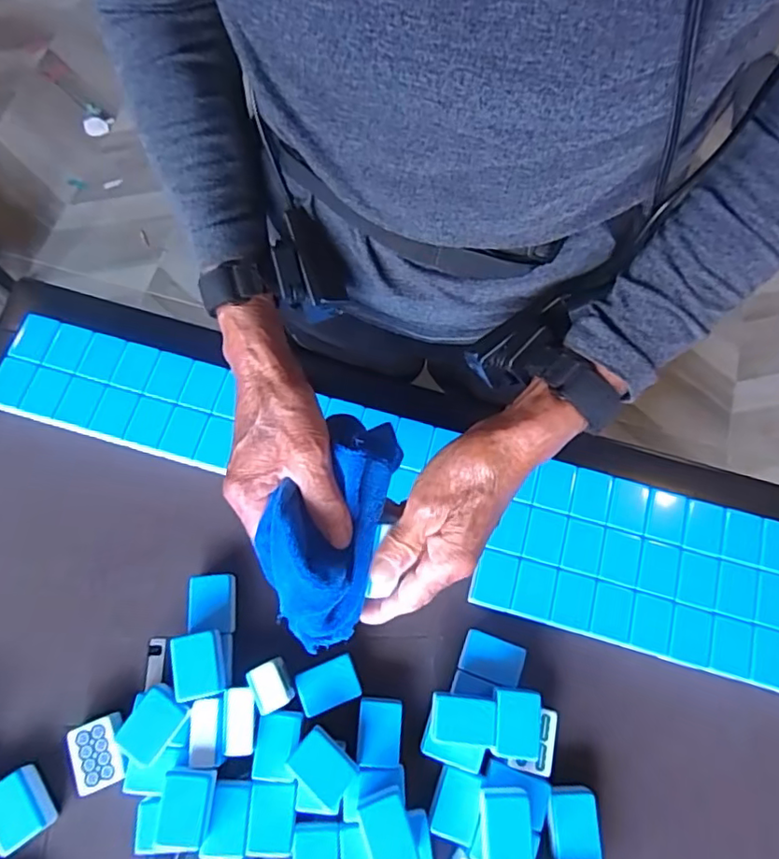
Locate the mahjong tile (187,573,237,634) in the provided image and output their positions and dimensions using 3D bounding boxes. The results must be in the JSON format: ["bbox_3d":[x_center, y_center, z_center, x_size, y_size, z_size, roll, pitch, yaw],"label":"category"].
[{"bbox_3d":[-0.165,0.162,0.543,0.041,0.022,0.051,1,71,-2],"label":"mahjong tile"}]

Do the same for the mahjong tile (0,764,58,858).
[{"bbox_3d":[-0.315,0.321,0.491,0.042,0.020,0.053,-33,76,-12],"label":"mahjong tile"}]

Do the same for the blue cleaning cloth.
[{"bbox_3d":[-0.043,0.060,0.383,0.072,0.068,0.153,15,72,3],"label":"blue cleaning cloth"}]

